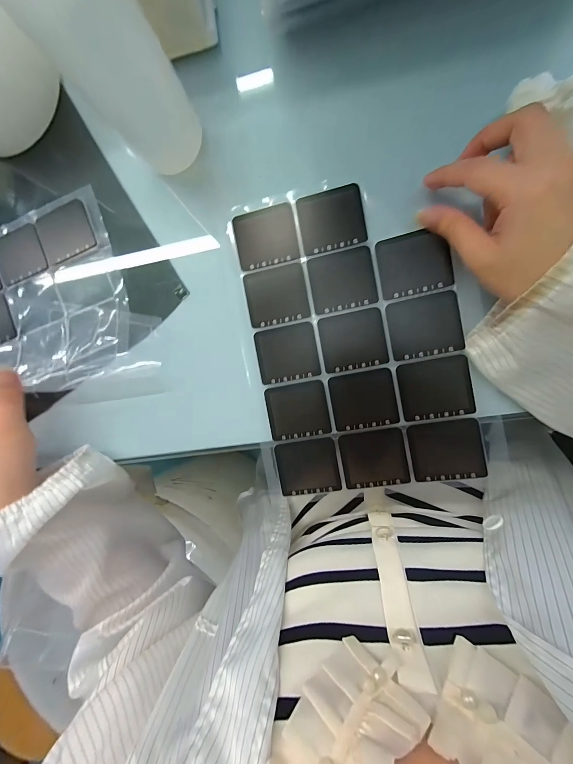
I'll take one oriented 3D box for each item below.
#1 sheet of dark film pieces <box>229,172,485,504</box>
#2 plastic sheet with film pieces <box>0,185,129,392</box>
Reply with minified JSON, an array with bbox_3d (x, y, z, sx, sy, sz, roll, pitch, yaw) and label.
[{"bbox_3d":[0.059,-0.035,0.253,0.172,0.006,0.257,-10,91,10],"label":"sheet of dark film pieces"},{"bbox_3d":[-0.259,-0.076,0.291,0.196,0.023,0.174,-16,90,9],"label":"plastic sheet with film pieces"}]

